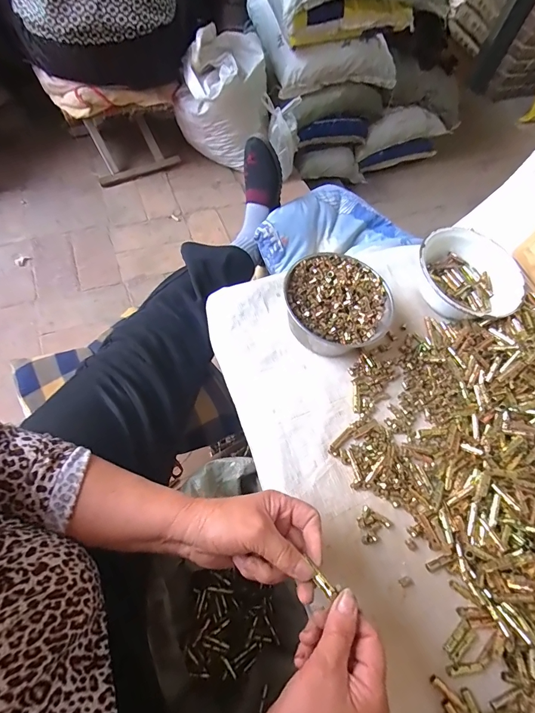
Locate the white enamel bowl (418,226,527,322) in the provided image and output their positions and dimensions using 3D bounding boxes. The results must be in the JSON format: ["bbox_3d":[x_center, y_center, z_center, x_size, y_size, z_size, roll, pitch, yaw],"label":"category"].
[{"bbox_3d":[0.330,-0.133,0.613,0.168,0.068,0.171,3,63,-6],"label":"white enamel bowl"}]

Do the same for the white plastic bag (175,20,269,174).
[{"bbox_3d":[-0.145,-0.838,1.232,0.234,0.328,0.245,35,64,11],"label":"white plastic bag"}]

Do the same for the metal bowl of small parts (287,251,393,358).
[{"bbox_3d":[0.104,-0.075,0.548,0.150,0.064,0.150,3,63,-6],"label":"metal bowl of small parts"}]

